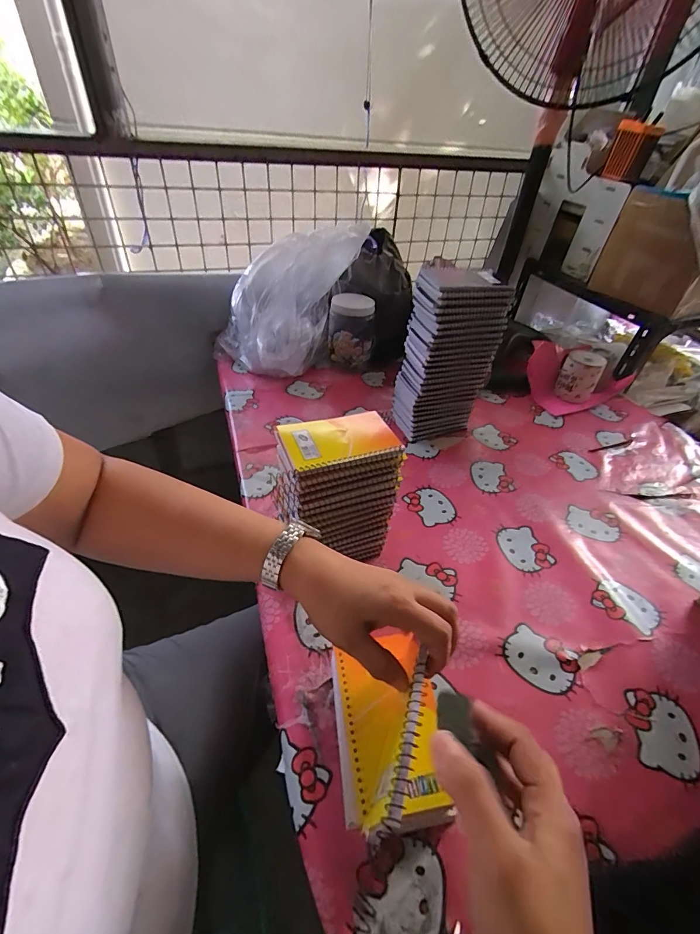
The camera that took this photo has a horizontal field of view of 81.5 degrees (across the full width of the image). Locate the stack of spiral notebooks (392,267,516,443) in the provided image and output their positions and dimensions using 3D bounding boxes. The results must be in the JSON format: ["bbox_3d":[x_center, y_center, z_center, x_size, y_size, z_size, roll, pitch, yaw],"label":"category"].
[{"bbox_3d":[0.168,-0.194,0.741,0.152,0.285,0.105,-9,43,-16],"label":"stack of spiral notebooks"}]

